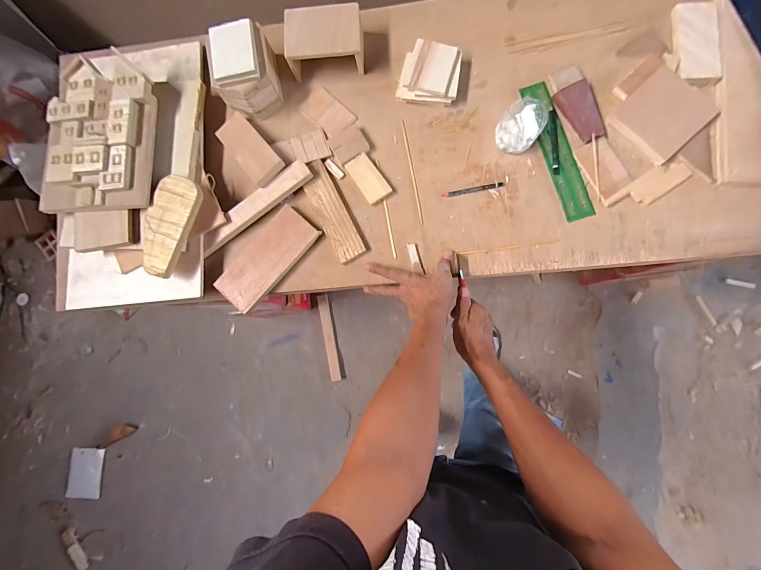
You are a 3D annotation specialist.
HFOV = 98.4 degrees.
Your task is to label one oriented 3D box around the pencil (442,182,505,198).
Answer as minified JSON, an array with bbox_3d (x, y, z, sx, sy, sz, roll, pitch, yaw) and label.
[{"bbox_3d":[0.163,-0.168,0.575,0.106,0.004,0.010,-11,82,5],"label":"pencil"}]

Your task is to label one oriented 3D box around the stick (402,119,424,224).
[{"bbox_3d":[0.058,-0.203,0.590,0.006,0.009,0.192,-10,83,4],"label":"stick"}]

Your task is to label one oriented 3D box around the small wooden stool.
[{"bbox_3d":[-0.099,-0.438,0.591,0.133,0.064,0.090,-5,83,6],"label":"small wooden stool"}]

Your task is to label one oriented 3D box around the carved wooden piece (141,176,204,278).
[{"bbox_3d":[-0.363,-0.103,0.555,0.079,0.018,0.166,21,86,8],"label":"carved wooden piece"}]

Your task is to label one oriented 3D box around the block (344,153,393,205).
[{"bbox_3d":[-0.021,-0.184,0.569,0.044,0.011,0.085,-34,81,1],"label":"block"}]

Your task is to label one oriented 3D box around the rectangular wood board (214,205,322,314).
[{"bbox_3d":[-0.198,-0.046,0.570,0.084,0.015,0.188,42,89,9],"label":"rectangular wood board"}]

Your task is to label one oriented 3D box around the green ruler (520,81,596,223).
[{"bbox_3d":[0.303,-0.232,0.564,0.046,0.006,0.250,-17,84,3],"label":"green ruler"}]

